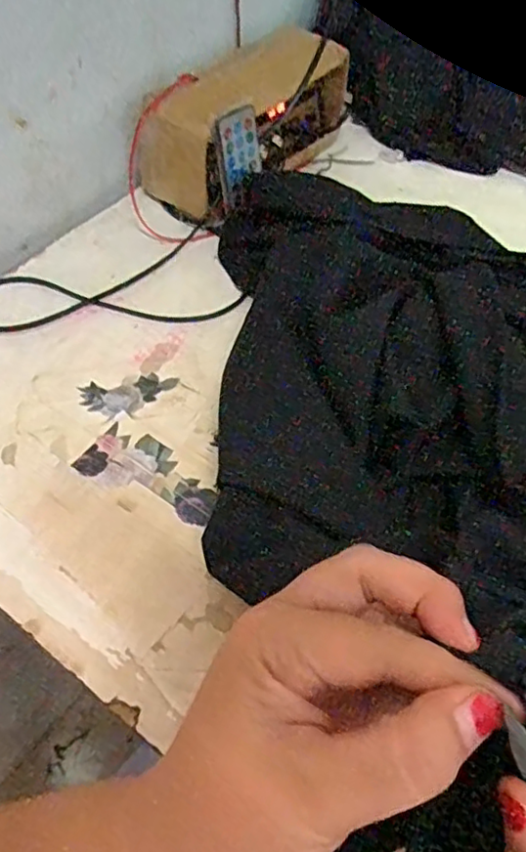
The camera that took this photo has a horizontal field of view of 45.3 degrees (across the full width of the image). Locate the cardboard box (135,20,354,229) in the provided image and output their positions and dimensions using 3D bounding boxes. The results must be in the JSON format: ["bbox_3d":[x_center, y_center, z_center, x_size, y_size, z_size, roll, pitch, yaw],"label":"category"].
[{"bbox_3d":[-0.013,-0.251,0.516,0.082,0.087,0.179,34,61,21],"label":"cardboard box"}]

